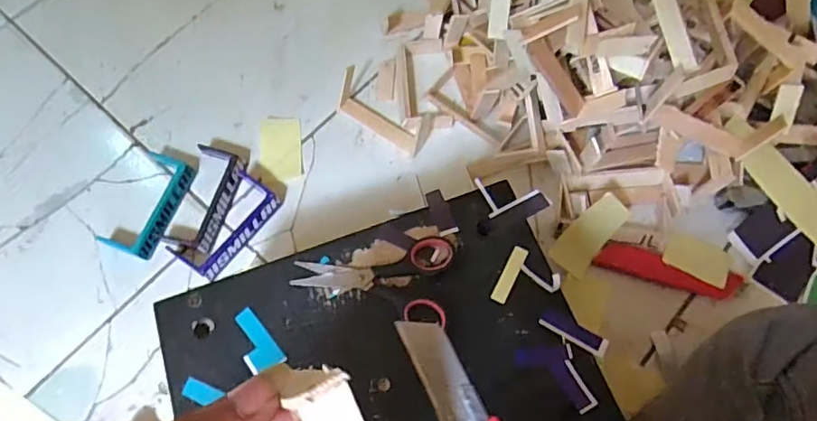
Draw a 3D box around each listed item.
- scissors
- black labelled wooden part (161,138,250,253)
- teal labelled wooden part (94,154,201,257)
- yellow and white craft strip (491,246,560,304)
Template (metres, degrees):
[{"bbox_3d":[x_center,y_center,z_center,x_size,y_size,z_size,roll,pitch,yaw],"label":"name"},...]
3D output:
[{"bbox_3d":[-0.026,0.044,0.394,0.110,0.006,0.063,7,68,4],"label":"scissors"},{"bbox_3d":[-0.208,-0.021,0.565,0.056,0.017,0.124,14,68,7],"label":"black labelled wooden part"},{"bbox_3d":[-0.267,-0.010,0.564,0.061,0.019,0.110,19,69,9],"label":"teal labelled wooden part"},{"bbox_3d":[0.085,0.050,0.386,0.039,0.012,0.043,25,70,11],"label":"yellow and white craft strip"}]

